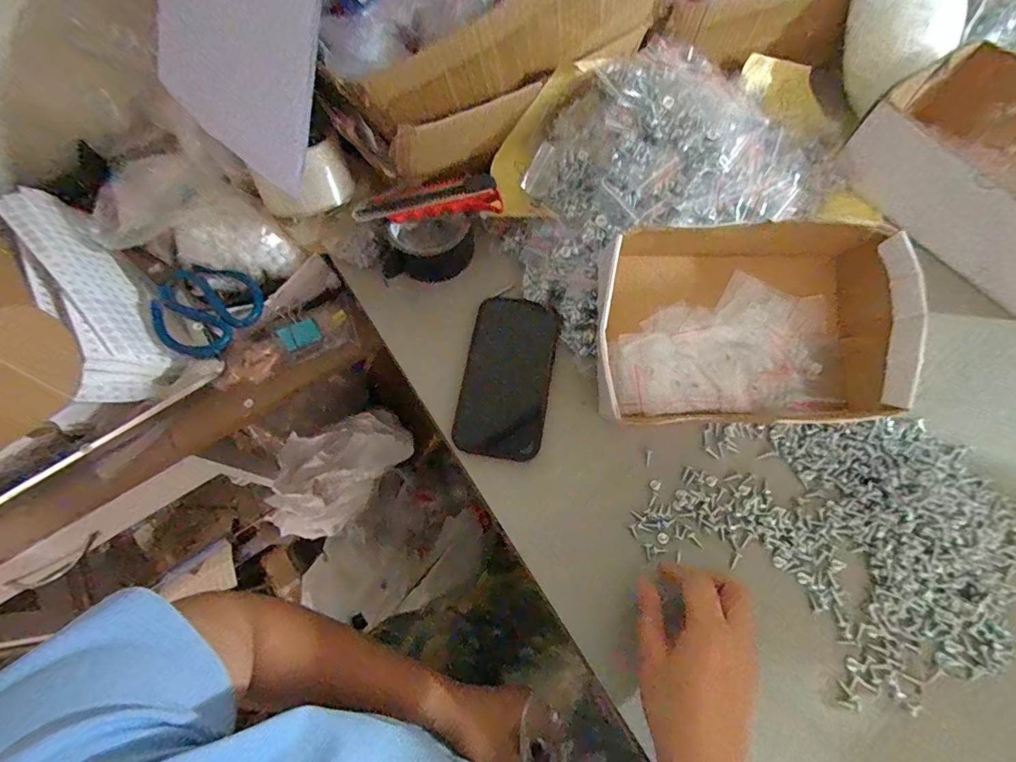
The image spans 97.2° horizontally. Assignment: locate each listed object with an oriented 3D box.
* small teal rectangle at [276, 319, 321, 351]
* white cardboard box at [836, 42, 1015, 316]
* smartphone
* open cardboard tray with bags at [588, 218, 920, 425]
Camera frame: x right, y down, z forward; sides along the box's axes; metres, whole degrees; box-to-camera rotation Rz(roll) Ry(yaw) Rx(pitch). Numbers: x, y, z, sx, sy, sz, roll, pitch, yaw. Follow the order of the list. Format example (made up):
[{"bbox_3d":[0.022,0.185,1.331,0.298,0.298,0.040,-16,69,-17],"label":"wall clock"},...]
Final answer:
[{"bbox_3d":[-0.240,-0.053,0.516,0.040,0.007,0.027,-30,114,-25],"label":"small teal rectangle"},{"bbox_3d":[0.499,-0.211,0.448,0.187,0.076,0.243,-30,71,-10],"label":"white cardboard box"},{"bbox_3d":[0.000,-0.006,0.427,0.081,0.004,0.158,9,69,5],"label":"smartphone"},{"bbox_3d":[0.211,-0.055,0.392,0.260,0.078,0.187,2,85,0],"label":"open cardboard tray with bags"}]

